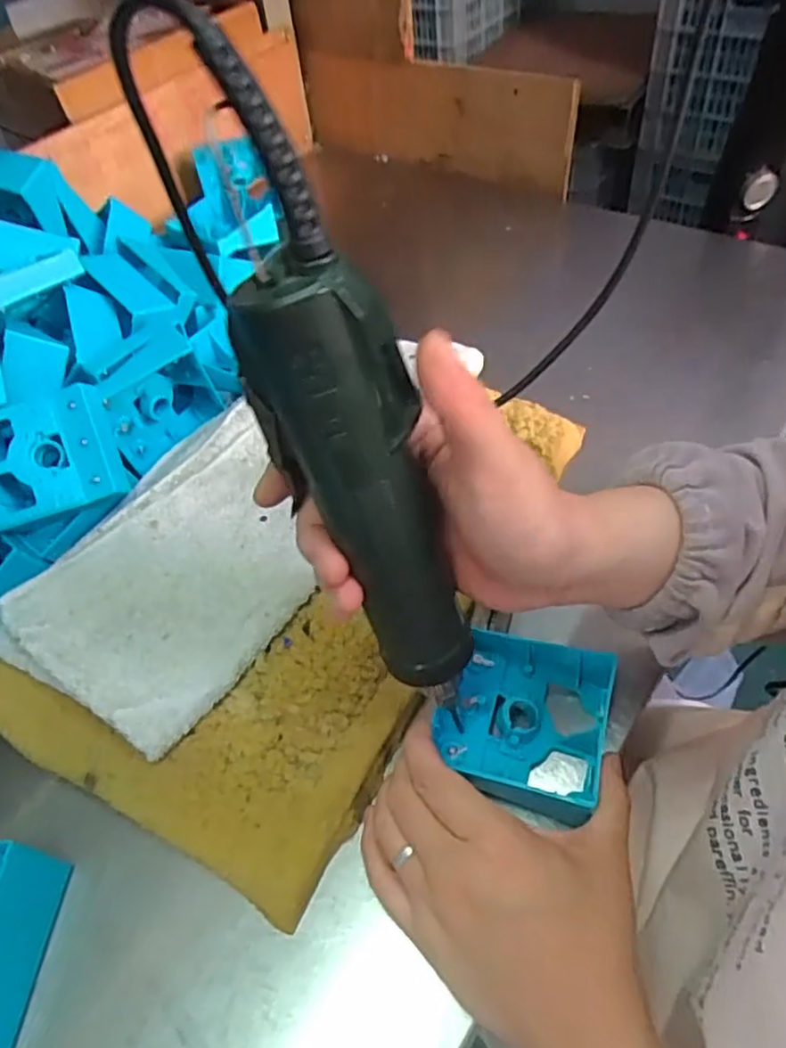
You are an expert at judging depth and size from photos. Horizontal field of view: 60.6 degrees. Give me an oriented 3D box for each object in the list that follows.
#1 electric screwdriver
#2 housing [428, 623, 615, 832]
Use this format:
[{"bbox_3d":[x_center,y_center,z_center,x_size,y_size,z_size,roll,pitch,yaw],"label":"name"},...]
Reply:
[{"bbox_3d":[-0.010,-0.005,0.258,0.044,0.188,0.038,-40,44,-22],"label":"electric screwdriver"},{"bbox_3d":[0.073,0.104,0.367,0.084,0.019,0.090,13,57,10],"label":"housing"}]

